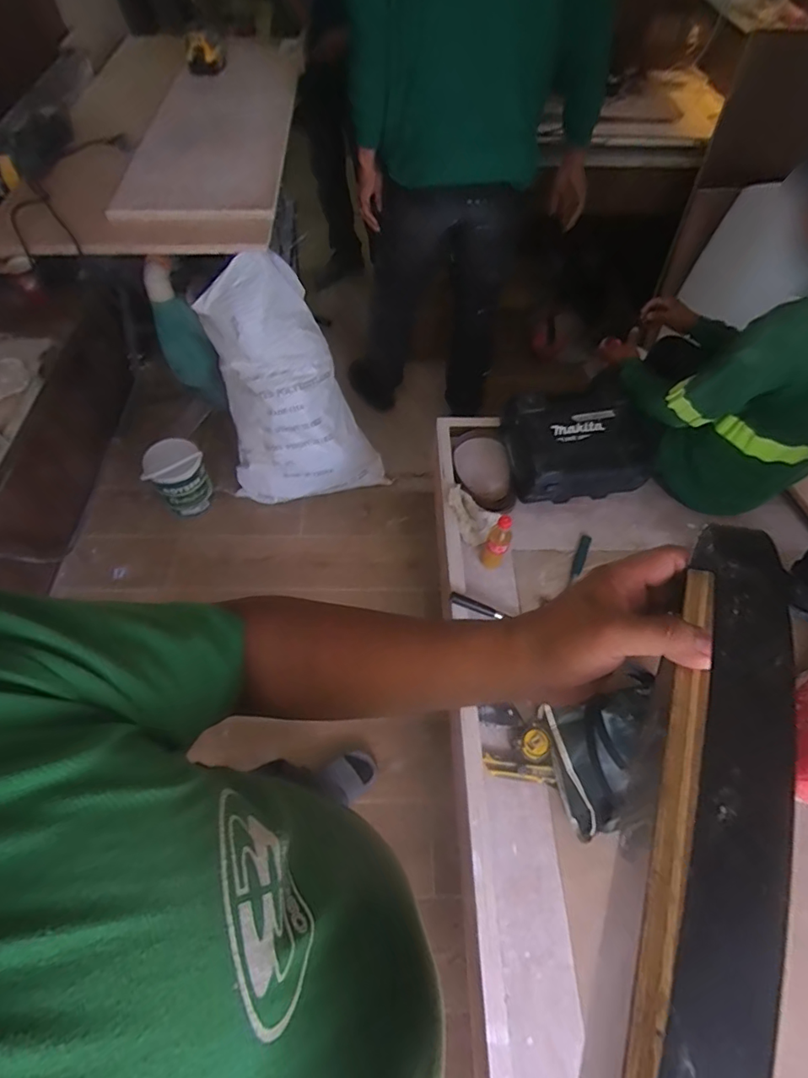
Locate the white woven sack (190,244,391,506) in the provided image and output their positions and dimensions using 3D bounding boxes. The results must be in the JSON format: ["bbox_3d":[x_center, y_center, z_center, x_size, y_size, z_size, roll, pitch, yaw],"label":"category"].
[{"bbox_3d":[-0.319,-0.425,1.543,0.484,0.678,0.274,-5,58,-5],"label":"white woven sack"}]

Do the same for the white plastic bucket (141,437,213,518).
[{"bbox_3d":[-0.746,-0.203,1.681,0.173,0.233,0.170,1,57,-1],"label":"white plastic bucket"}]

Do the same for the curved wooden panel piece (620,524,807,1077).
[{"bbox_3d":[0.077,0.131,0.139,0.032,0.046,0.301,16,75,8],"label":"curved wooden panel piece"}]

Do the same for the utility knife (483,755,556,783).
[{"bbox_3d":[0.229,0.461,1.004,0.140,0.020,0.034,10,58,5],"label":"utility knife"}]

